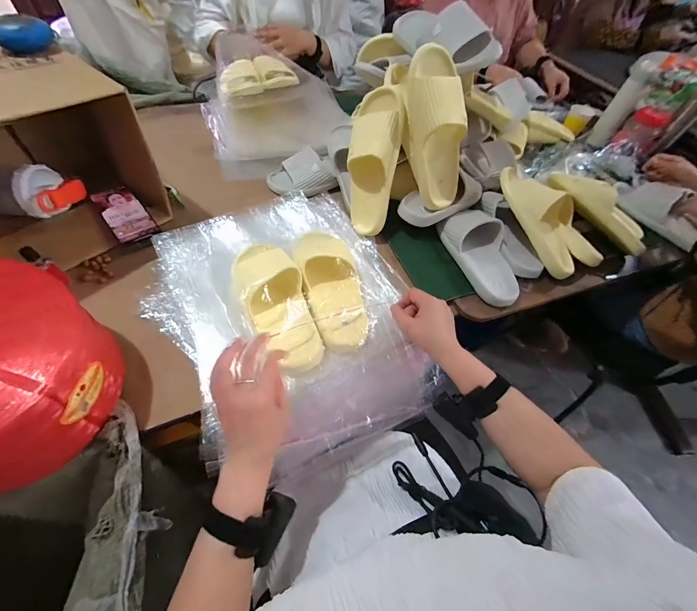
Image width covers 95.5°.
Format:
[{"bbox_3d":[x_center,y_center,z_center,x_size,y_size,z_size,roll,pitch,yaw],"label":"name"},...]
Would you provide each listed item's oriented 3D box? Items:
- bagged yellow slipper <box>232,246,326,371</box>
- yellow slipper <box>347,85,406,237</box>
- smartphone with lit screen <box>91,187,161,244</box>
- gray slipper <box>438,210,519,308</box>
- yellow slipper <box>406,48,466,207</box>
[{"bbox_3d":[-0.116,-0.019,0.501,0.094,0.063,0.256,-21,60,-19],"label":"bagged yellow slipper"},{"bbox_3d":[0.047,-0.278,0.631,0.098,0.270,0.072,6,22,-1],"label":"yellow slipper"},{"bbox_3d":[-0.451,-0.186,0.639,0.072,0.006,0.144,-33,76,-28],"label":"smartphone with lit screen"},{"bbox_3d":[0.275,-0.108,0.630,0.104,0.062,0.224,-14,57,-15],"label":"gray slipper"},{"bbox_3d":[0.167,-0.324,0.600,0.089,0.262,0.070,-23,29,-20],"label":"yellow slipper"}]

